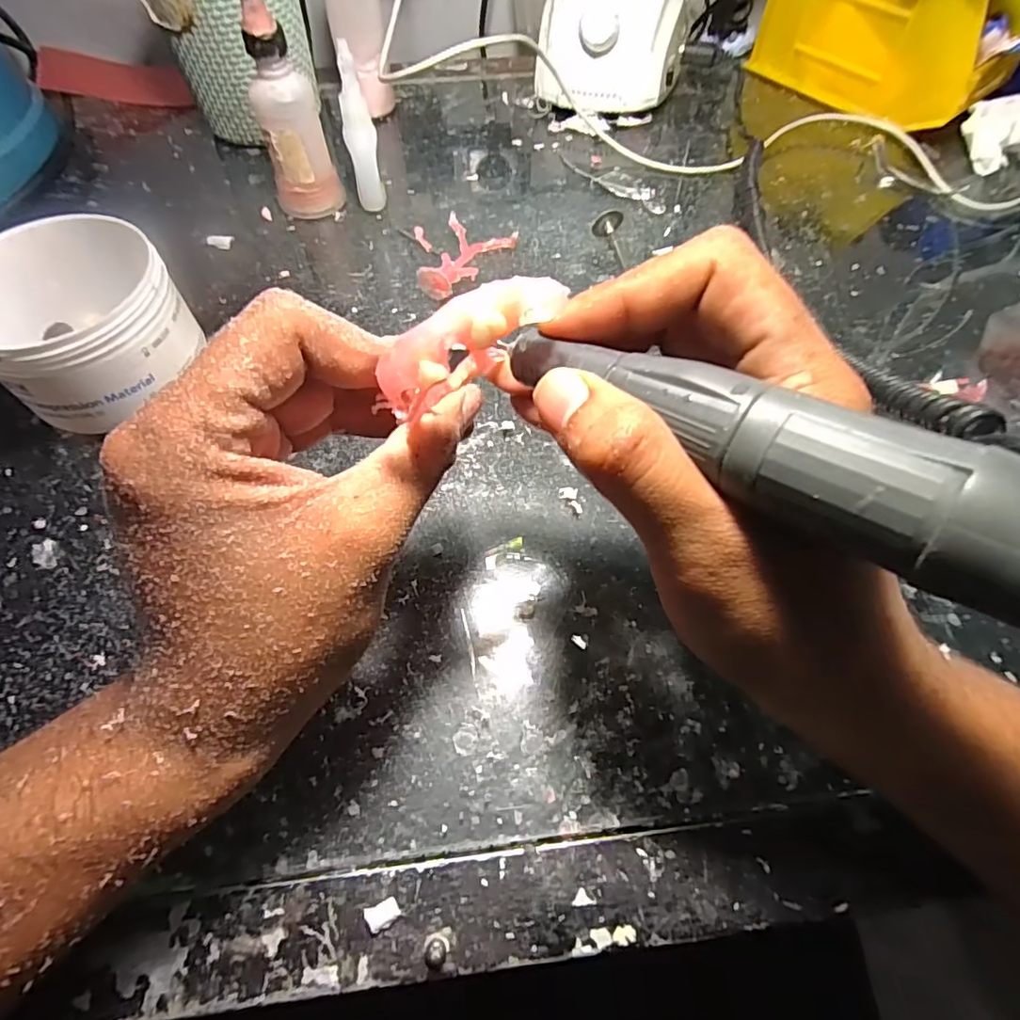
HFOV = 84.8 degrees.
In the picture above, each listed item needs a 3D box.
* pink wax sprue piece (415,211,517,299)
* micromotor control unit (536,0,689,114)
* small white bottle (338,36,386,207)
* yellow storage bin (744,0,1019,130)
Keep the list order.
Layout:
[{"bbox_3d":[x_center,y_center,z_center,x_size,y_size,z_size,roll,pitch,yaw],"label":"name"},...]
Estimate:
[{"bbox_3d":[-0.026,-0.157,0.343,0.063,0.018,0.066,-4,60,-2],"label":"pink wax sprue piece"},{"bbox_3d":[0.081,-0.365,0.427,0.101,0.081,0.117,14,61,7],"label":"micromotor control unit"},{"bbox_3d":[-0.093,-0.231,0.346,0.019,0.085,0.022,-12,61,-7],"label":"small white bottle"},{"bbox_3d":[0.291,-0.369,0.426,0.104,0.086,0.168,-34,66,-18],"label":"yellow storage bin"}]

